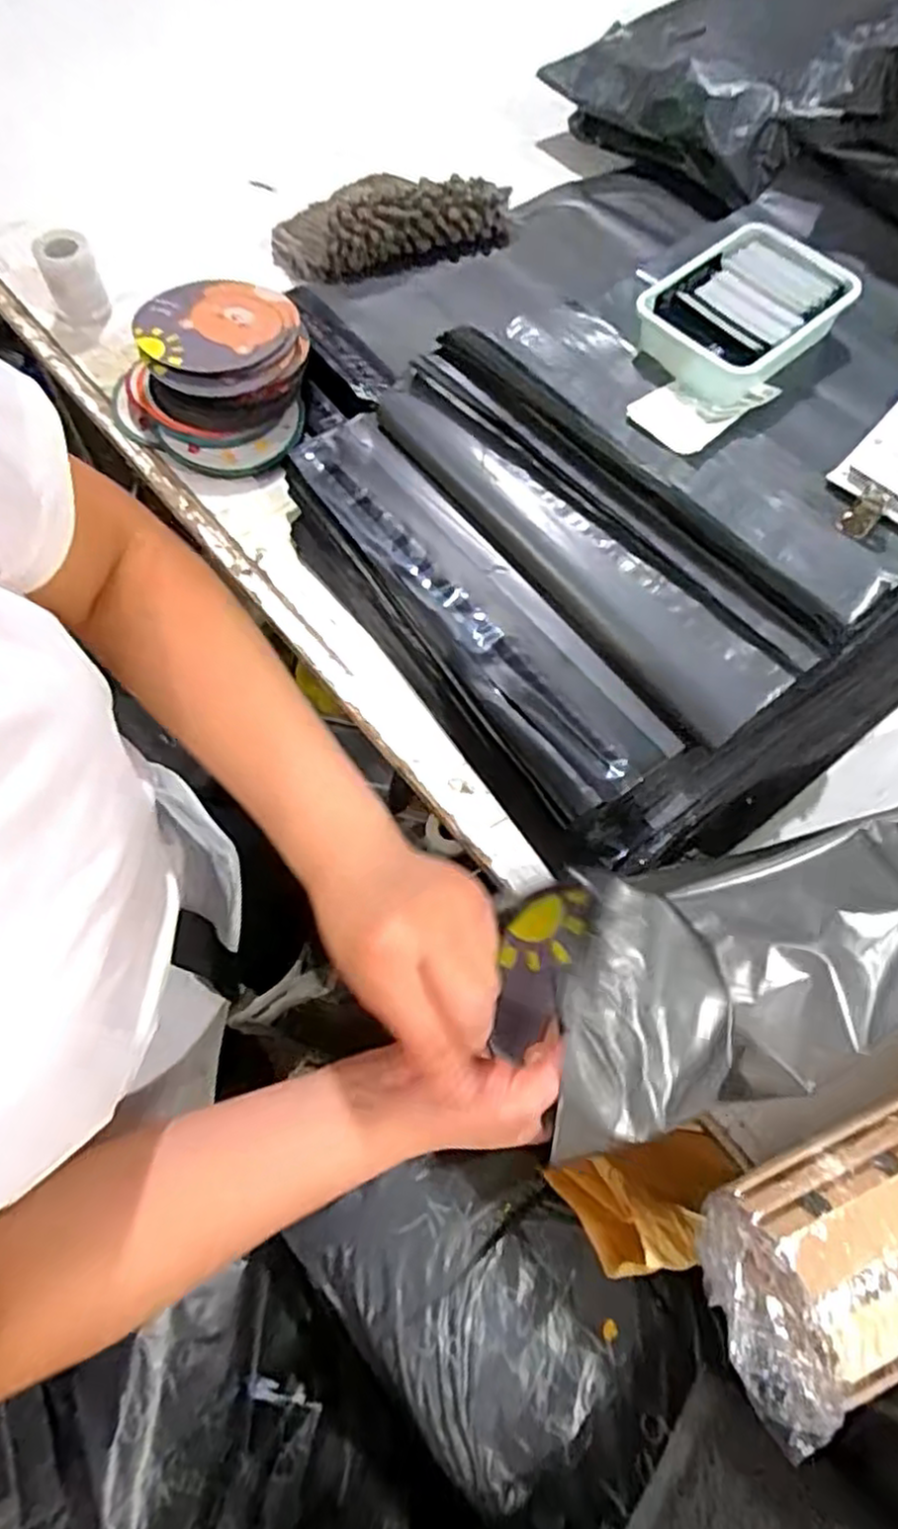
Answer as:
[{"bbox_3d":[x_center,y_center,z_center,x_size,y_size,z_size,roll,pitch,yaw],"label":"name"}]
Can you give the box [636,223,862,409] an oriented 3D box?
[{"bbox_3d":[0.261,-0.401,0.646,0.167,0.044,0.129,-37,73,-17],"label":"box"}]

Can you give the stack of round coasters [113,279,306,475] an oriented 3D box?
[{"bbox_3d":[-0.210,-0.366,0.668,0.153,0.080,0.143,14,66,3],"label":"stack of round coasters"}]

